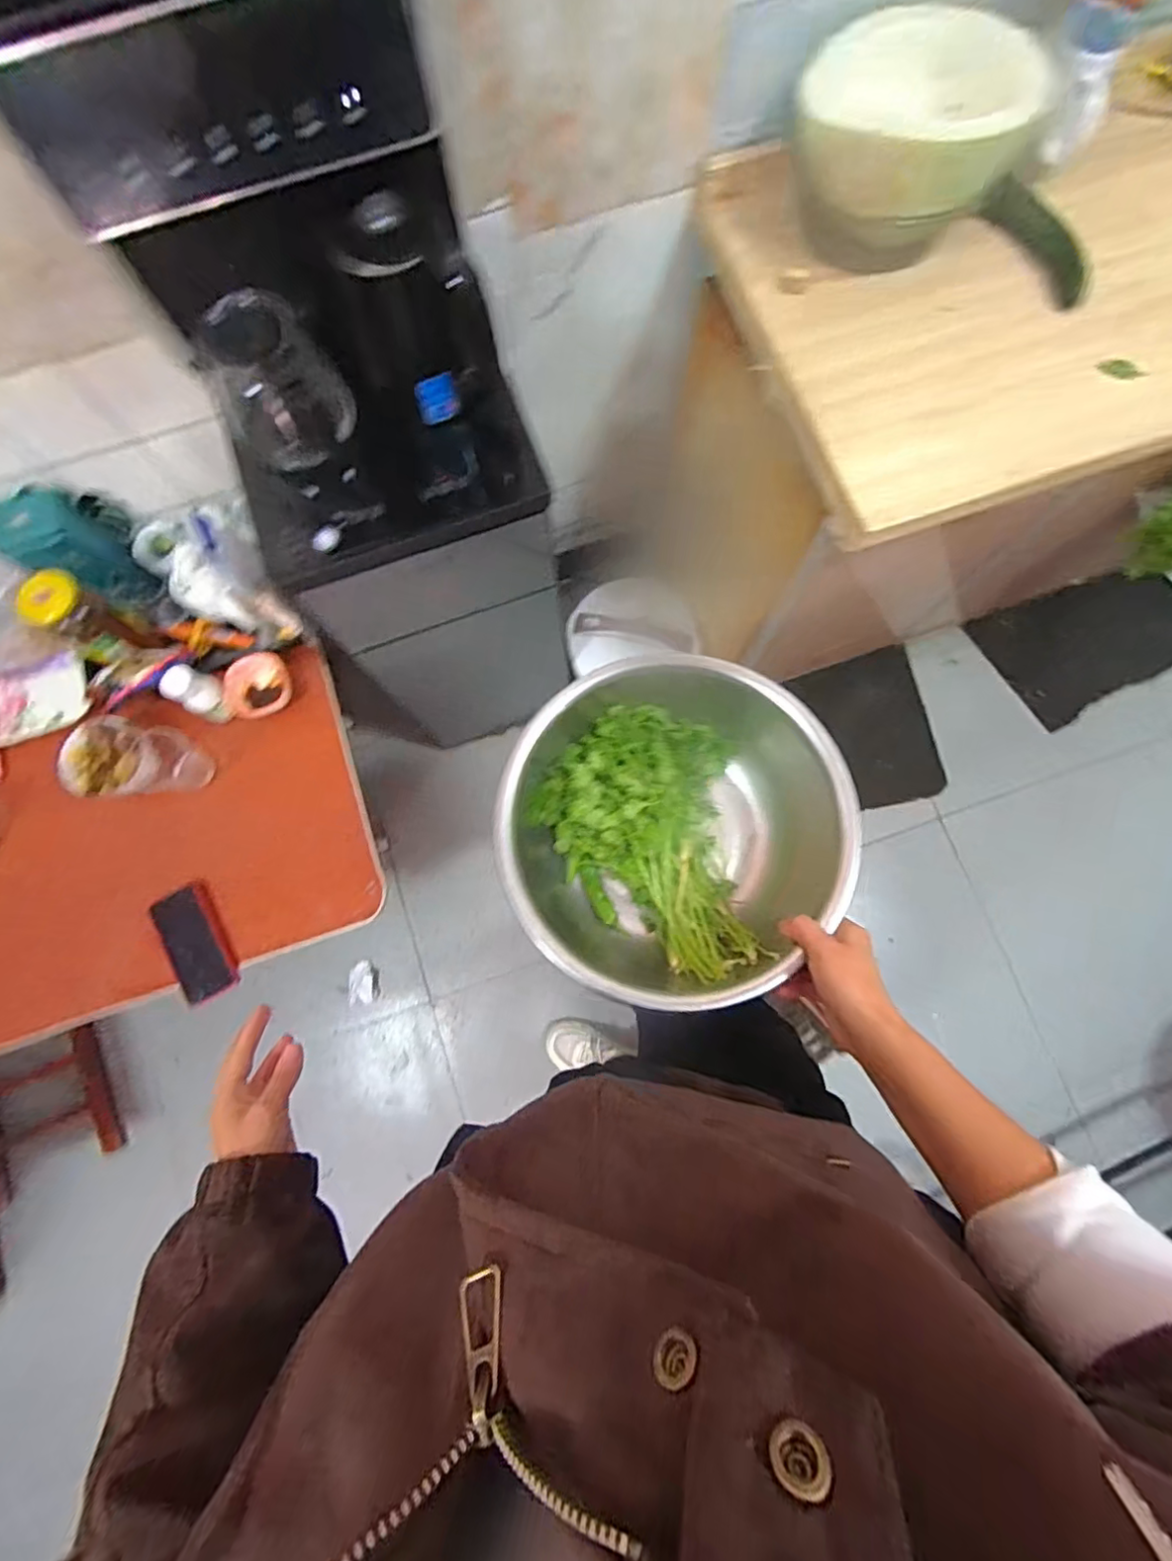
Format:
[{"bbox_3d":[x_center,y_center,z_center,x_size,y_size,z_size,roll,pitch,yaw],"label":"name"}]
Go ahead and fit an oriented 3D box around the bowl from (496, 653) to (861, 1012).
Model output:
[{"bbox_3d":[0.074,0.048,0.519,0.276,0.117,0.263,0,79,1],"label":"bowl"}]

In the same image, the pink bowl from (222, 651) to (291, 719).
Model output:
[{"bbox_3d":[-0.492,-0.143,0.883,0.083,0.050,0.092,-4,79,0],"label":"pink bowl"}]

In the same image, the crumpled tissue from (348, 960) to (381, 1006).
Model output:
[{"bbox_3d":[-0.475,0.435,1.254,0.063,0.023,0.086,1,79,1],"label":"crumpled tissue"}]

